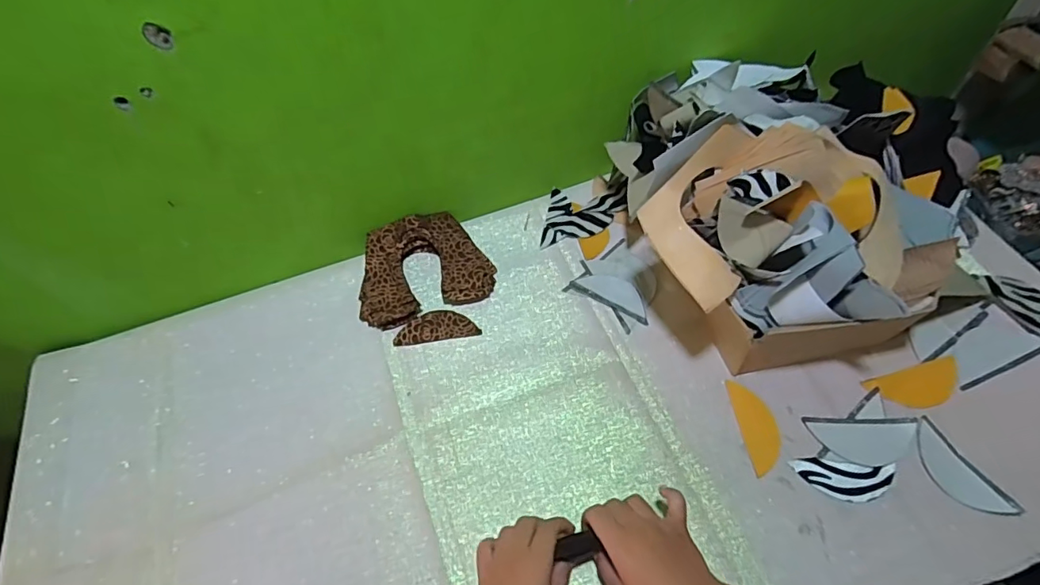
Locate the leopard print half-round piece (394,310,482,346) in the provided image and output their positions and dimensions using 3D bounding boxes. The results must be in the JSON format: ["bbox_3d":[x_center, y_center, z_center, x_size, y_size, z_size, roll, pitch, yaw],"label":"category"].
[{"bbox_3d":[-0.105,0.041,0.665,0.103,0.005,0.042,-9,57,-1],"label":"leopard print half-round piece"}]

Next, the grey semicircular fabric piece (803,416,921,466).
[{"bbox_3d":[0.366,0.156,0.557,0.108,0.004,0.050,-2,57,8],"label":"grey semicircular fabric piece"}]

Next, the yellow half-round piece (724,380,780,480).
[{"bbox_3d":[0.262,0.145,0.577,0.039,0.006,0.101,-8,57,-1],"label":"yellow half-round piece"}]

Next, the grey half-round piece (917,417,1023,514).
[{"bbox_3d":[0.440,0.180,0.531,0.043,0.009,0.105,-25,53,-8],"label":"grey half-round piece"}]

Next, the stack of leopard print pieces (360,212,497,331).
[{"bbox_3d":[-0.131,-0.035,0.694,0.171,0.044,0.134,-19,58,-8],"label":"stack of leopard print pieces"}]

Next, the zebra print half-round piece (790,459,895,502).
[{"bbox_3d":[0.334,0.192,0.538,0.097,0.004,0.039,2,64,7],"label":"zebra print half-round piece"}]

